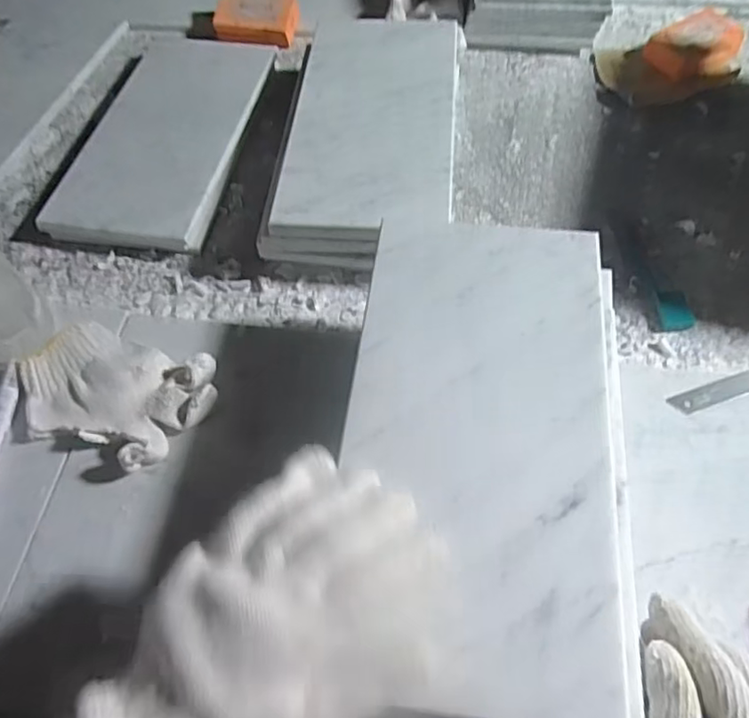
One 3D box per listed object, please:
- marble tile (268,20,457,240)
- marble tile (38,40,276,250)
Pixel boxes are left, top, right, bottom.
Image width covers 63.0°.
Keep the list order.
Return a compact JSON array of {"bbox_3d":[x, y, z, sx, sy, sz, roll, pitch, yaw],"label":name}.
[{"bbox_3d":[0.000,-0.235,0.586,0.150,0.013,0.314,3,56,6],"label":"marble tile"},{"bbox_3d":[-0.222,-0.244,0.660,0.165,0.018,0.310,9,59,7],"label":"marble tile"}]

